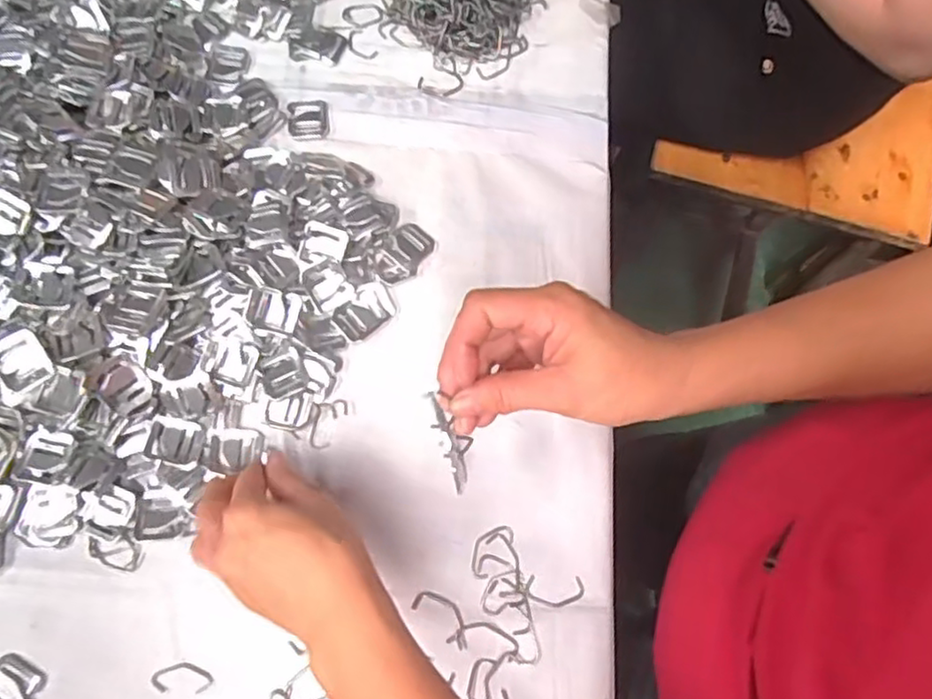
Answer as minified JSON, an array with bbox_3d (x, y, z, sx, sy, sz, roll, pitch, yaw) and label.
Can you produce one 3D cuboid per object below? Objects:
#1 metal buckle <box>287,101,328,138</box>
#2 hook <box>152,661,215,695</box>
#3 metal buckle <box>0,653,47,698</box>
[{"bbox_3d":[-0.124,-0.181,0.528,0.031,0.004,0.035,-6,74,-2],"label":"metal buckle"},{"bbox_3d":[-0.175,0.203,0.415,0.037,0.004,0.017,2,74,0],"label":"hook"},{"bbox_3d":[-0.279,0.207,0.407,0.034,0.004,0.036,30,76,8],"label":"metal buckle"}]

